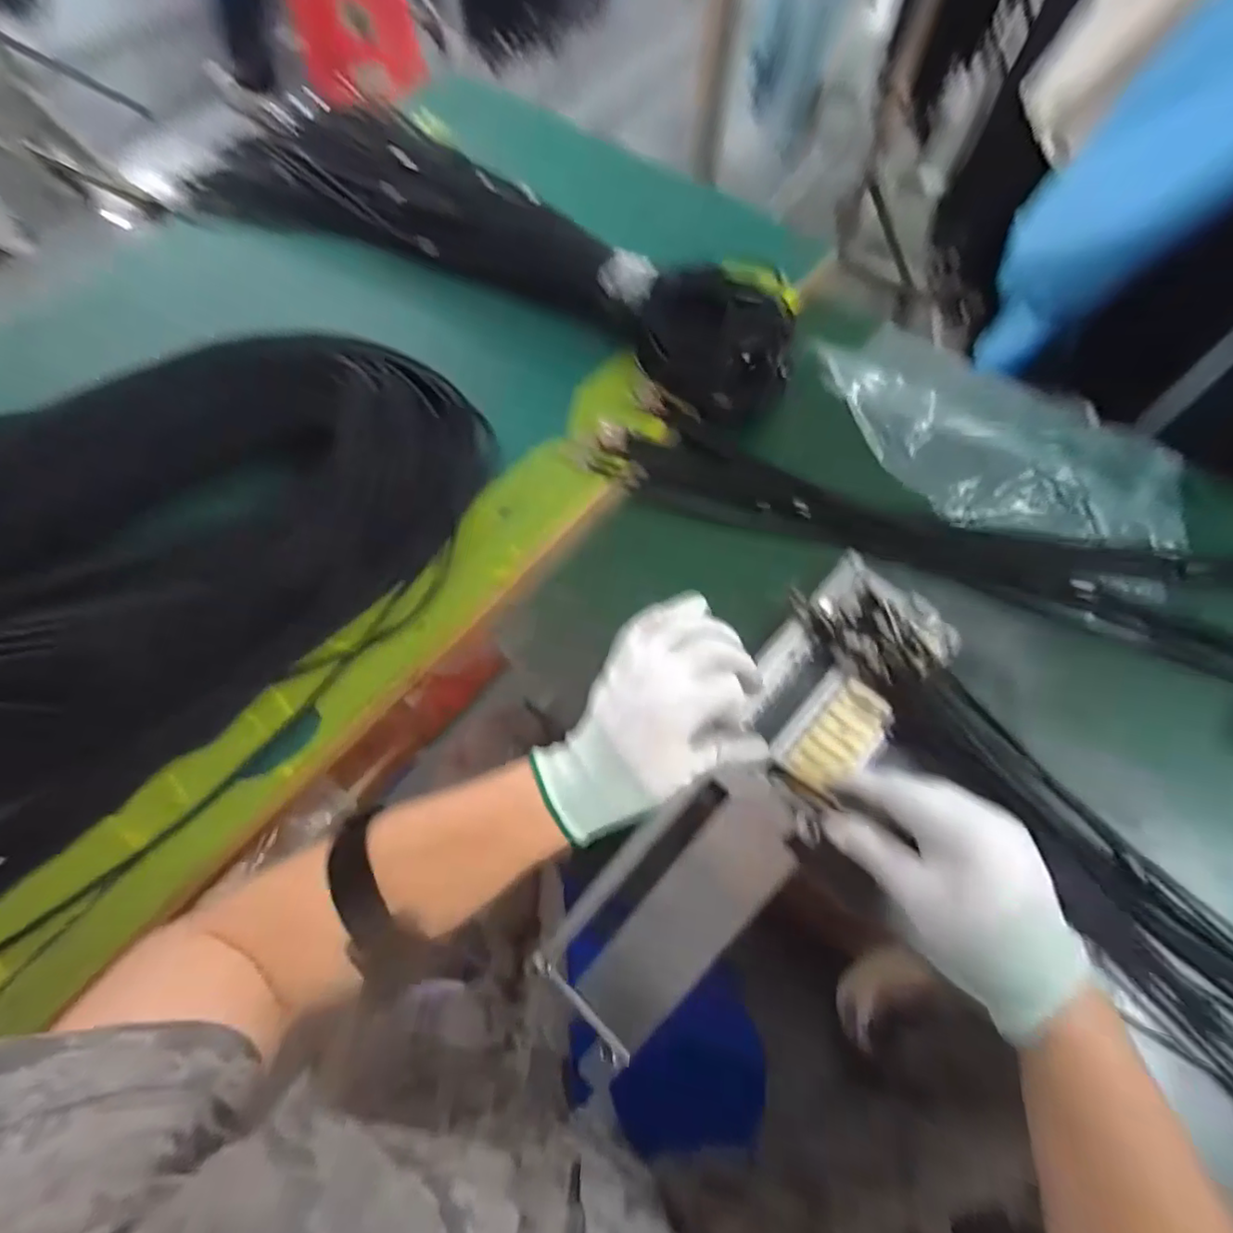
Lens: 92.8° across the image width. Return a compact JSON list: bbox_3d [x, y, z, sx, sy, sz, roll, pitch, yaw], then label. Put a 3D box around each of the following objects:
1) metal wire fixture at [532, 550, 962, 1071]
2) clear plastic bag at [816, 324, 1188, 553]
[{"bbox_3d":[0.098,0.121,0.409,0.097,0.048,0.382,37,81,15],"label":"metal wire fixture"},{"bbox_3d":[0.335,-0.154,0.521,0.315,0.048,0.179,35,69,14],"label":"clear plastic bag"}]

